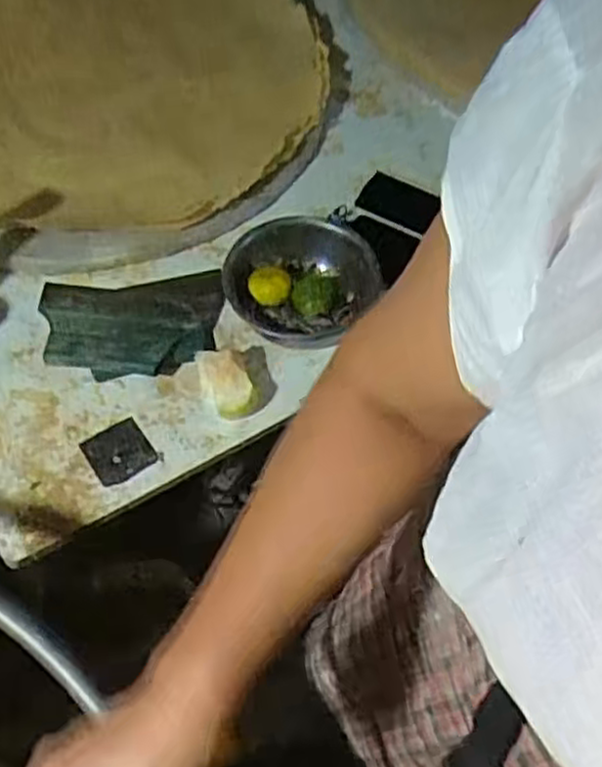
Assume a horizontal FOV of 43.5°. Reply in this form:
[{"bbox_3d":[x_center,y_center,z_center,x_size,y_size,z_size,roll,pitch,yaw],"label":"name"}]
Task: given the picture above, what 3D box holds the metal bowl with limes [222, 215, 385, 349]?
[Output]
[{"bbox_3d":[0.004,-0.112,0.839,0.177,0.056,0.148,-33,65,-19],"label":"metal bowl with limes"}]

